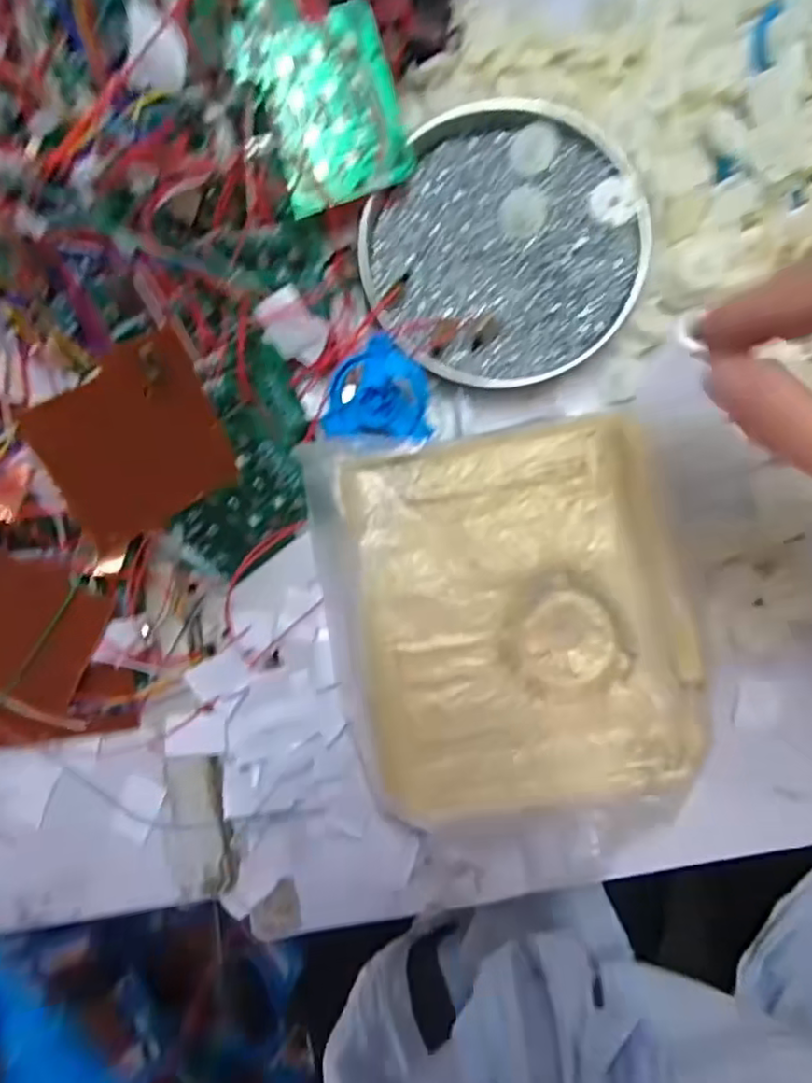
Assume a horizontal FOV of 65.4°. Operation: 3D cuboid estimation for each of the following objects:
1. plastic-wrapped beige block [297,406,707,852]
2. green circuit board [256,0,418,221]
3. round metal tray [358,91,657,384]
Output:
[{"bbox_3d":[0.049,0.042,0.301,0.168,0.032,0.194,-10,89,3],"label":"plastic-wrapped beige block"},{"bbox_3d":[-0.034,-0.200,0.296,0.062,0.005,0.072,-24,113,-7],"label":"green circuit board"},{"bbox_3d":[0.048,-0.146,0.316,0.133,0.019,0.133,0,89,3],"label":"round metal tray"}]

